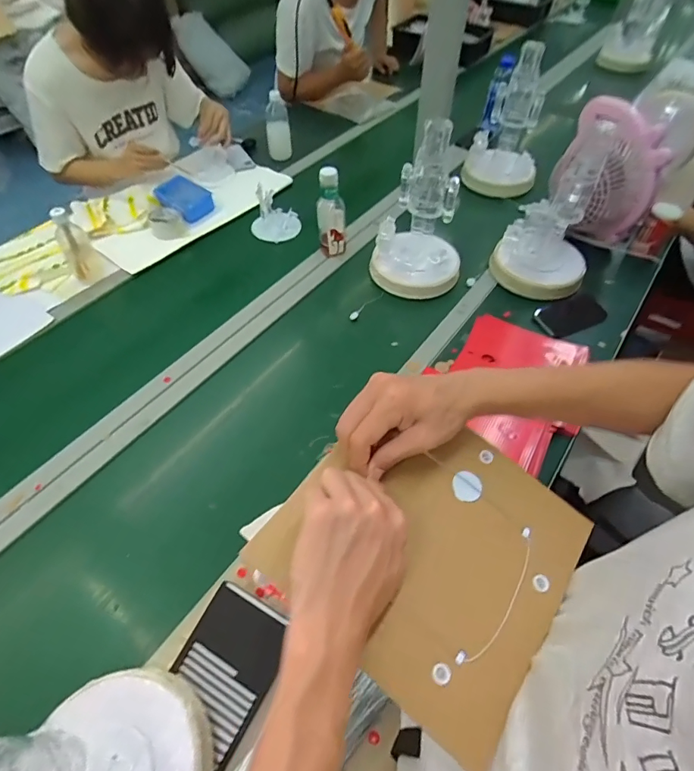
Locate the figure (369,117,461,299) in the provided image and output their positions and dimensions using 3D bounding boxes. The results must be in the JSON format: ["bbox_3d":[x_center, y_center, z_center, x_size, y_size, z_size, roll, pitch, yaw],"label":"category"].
[{"bbox_3d":[0.163,-0.368,0.940,0.200,0.306,0.172,6,52,3],"label":"figure"}]

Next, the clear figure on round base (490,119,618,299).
[{"bbox_3d":[0.474,-0.375,0.967,0.201,0.298,0.228,31,57,22],"label":"clear figure on round base"}]

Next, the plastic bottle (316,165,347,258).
[{"bbox_3d":[-0.036,-0.420,1.039,0.068,0.200,0.062,-2,52,-3],"label":"plastic bottle"}]

